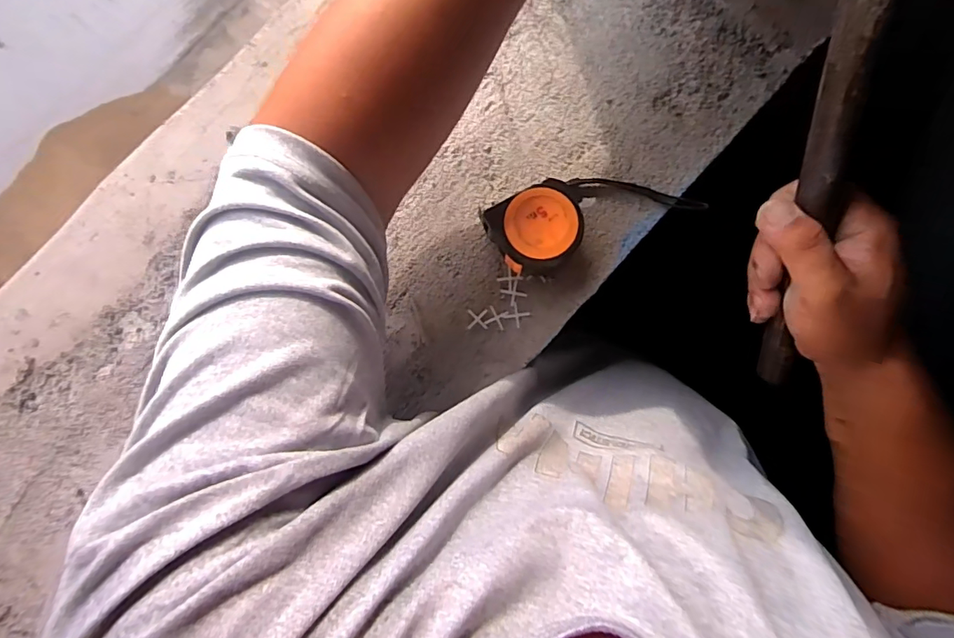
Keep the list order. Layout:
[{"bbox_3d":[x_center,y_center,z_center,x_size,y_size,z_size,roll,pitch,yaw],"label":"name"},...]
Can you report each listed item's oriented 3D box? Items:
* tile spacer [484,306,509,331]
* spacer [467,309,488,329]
[{"bbox_3d":[0.016,-0.001,0.398,0.016,0.004,0.016,19,85,3],"label":"tile spacer"},{"bbox_3d":[0.000,0.000,0.399,0.016,0.004,0.016,1,85,1],"label":"spacer"}]

